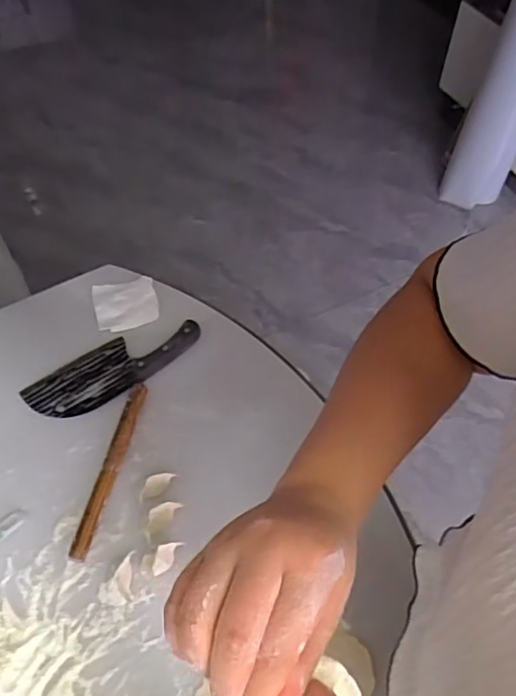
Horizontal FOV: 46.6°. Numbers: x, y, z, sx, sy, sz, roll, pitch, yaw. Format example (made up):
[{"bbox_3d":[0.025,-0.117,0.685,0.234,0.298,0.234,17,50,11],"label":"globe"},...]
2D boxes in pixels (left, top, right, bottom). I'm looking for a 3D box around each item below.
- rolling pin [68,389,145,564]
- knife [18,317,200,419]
[{"bbox_3d":[-0.179,0.144,0.732,0.020,0.019,0.225,11,56,7],"label":"rolling pin"},{"bbox_3d":[-0.194,0.022,0.815,0.239,0.022,0.089,-30,61,-19],"label":"knife"}]

